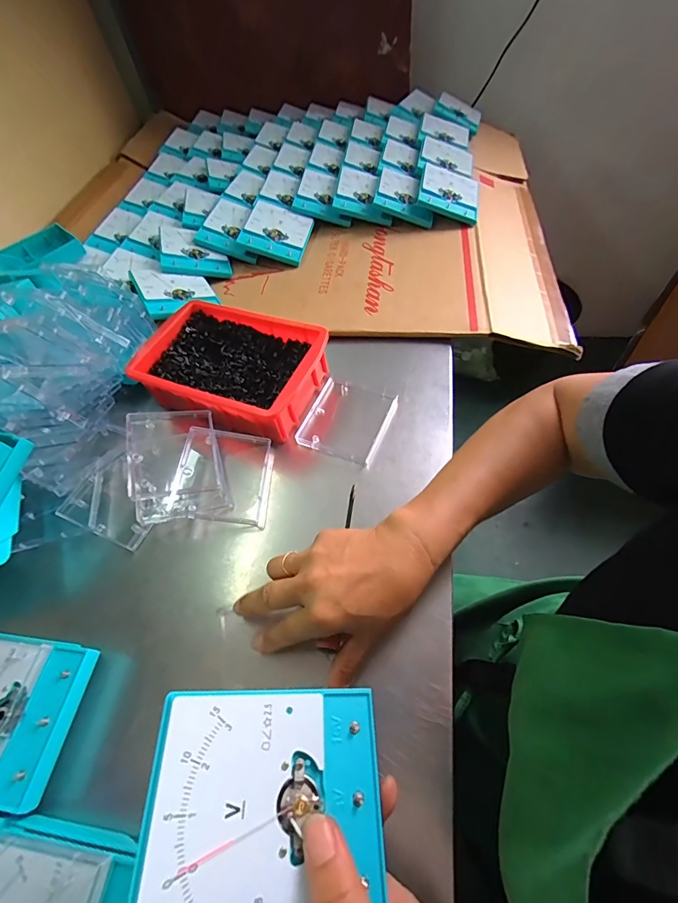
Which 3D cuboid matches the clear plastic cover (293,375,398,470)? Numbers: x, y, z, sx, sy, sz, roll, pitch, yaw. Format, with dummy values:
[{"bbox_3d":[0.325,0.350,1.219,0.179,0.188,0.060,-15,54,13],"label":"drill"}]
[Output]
[{"bbox_3d":[0.009,-0.036,0.444,0.091,0.013,0.095,19,61,18],"label":"clear plastic cover"}]

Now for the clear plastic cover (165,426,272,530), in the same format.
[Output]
[{"bbox_3d":[-0.118,0.026,0.411,0.095,0.021,0.096,12,64,-6],"label":"clear plastic cover"}]

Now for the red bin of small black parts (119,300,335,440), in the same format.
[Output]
[{"bbox_3d":[-0.129,-0.101,0.453,0.205,0.043,0.143,20,61,12],"label":"red bin of small black parts"}]

